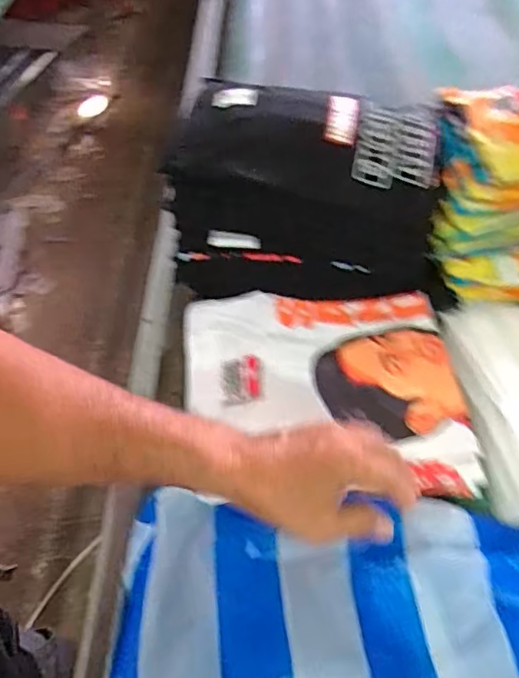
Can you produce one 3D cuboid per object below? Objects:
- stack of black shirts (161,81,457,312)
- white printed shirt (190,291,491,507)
[{"bbox_3d":[0.069,-0.166,0.652,0.326,0.160,0.206,6,51,4],"label":"stack of black shirts"},{"bbox_3d":[0.066,0.044,0.590,0.287,0.034,0.236,-2,51,-3],"label":"white printed shirt"}]

